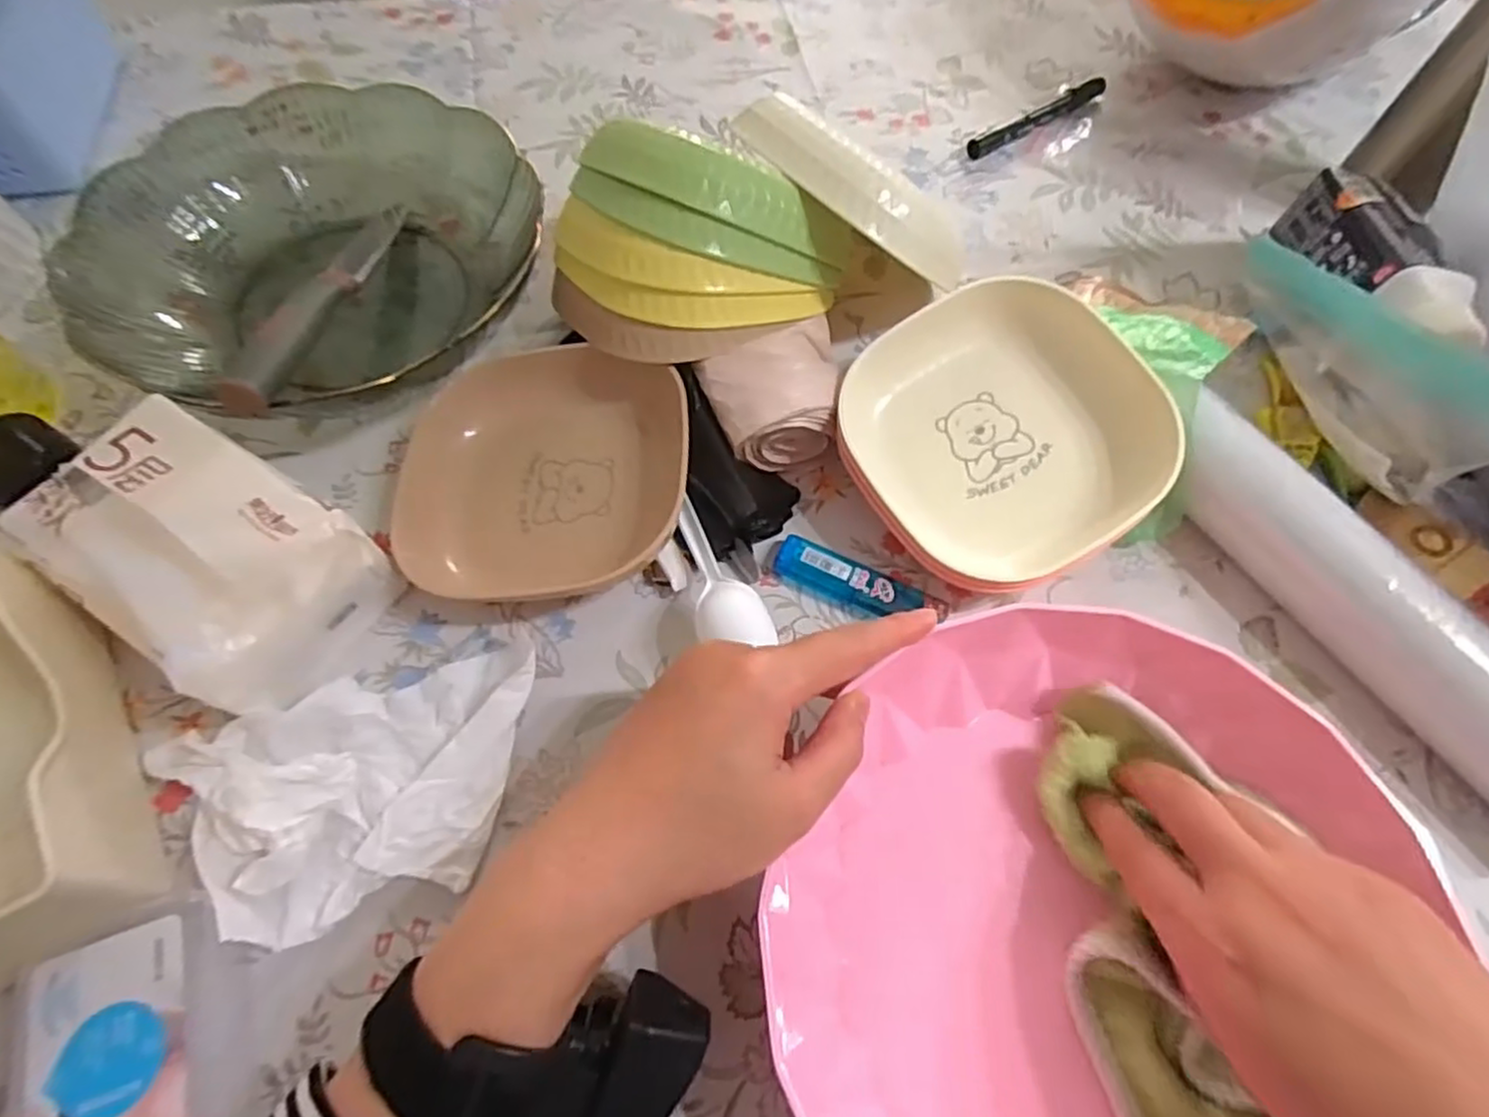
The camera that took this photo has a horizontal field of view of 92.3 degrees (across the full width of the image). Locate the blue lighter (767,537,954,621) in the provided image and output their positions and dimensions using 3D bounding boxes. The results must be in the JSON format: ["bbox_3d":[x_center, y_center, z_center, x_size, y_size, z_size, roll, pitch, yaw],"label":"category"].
[{"bbox_3d":[0.056,0.013,0.352,0.085,0.013,0.024,25,66,10],"label":"blue lighter"}]

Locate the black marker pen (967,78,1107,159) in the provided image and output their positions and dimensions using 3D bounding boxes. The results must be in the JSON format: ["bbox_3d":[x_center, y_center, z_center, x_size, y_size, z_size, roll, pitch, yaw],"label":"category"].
[{"bbox_3d":[0.217,-0.322,0.523,0.137,0.012,0.015,-32,69,-16],"label":"black marker pen"}]

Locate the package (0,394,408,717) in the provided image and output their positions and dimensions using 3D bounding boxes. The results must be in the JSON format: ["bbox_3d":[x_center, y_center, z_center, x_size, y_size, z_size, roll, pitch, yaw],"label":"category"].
[{"bbox_3d":[-0.242,-0.005,0.314,0.145,0.076,0.084,28,66,12],"label":"package"}]

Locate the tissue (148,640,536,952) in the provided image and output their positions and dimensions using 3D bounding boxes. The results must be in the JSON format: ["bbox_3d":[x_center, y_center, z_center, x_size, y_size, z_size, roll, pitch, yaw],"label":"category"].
[{"bbox_3d":[-0.160,0.097,0.298,0.148,0.023,0.093,-15,65,-9],"label":"tissue"}]

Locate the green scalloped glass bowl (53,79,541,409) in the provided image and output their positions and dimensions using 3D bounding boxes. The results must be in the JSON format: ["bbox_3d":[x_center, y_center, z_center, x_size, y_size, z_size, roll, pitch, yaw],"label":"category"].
[{"bbox_3d":[-0.236,-0.169,0.403,0.241,0.063,0.235,1,64,-1],"label":"green scalloped glass bowl"}]

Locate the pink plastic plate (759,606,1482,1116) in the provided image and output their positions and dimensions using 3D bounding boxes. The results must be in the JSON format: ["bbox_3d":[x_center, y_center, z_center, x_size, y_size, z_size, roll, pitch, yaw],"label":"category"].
[{"bbox_3d":[0.120,0.138,0.266,0.210,0.057,0.233,15,64,6],"label":"pink plastic plate"}]

